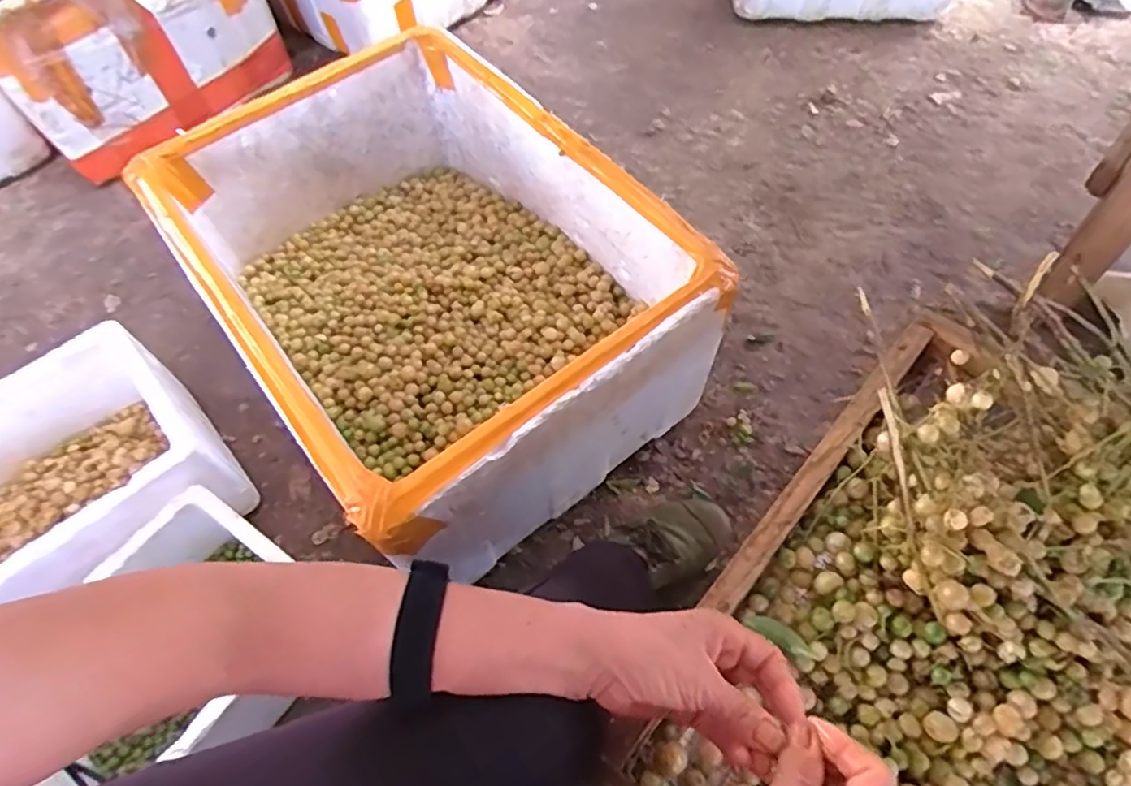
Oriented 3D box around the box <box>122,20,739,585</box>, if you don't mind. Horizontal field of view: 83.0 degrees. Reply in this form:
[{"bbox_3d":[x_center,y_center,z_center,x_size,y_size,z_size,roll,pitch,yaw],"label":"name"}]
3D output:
[{"bbox_3d":[-0.164,-0.137,0.802,0.438,0.261,0.581,-36,64,-16],"label":"box"}]

